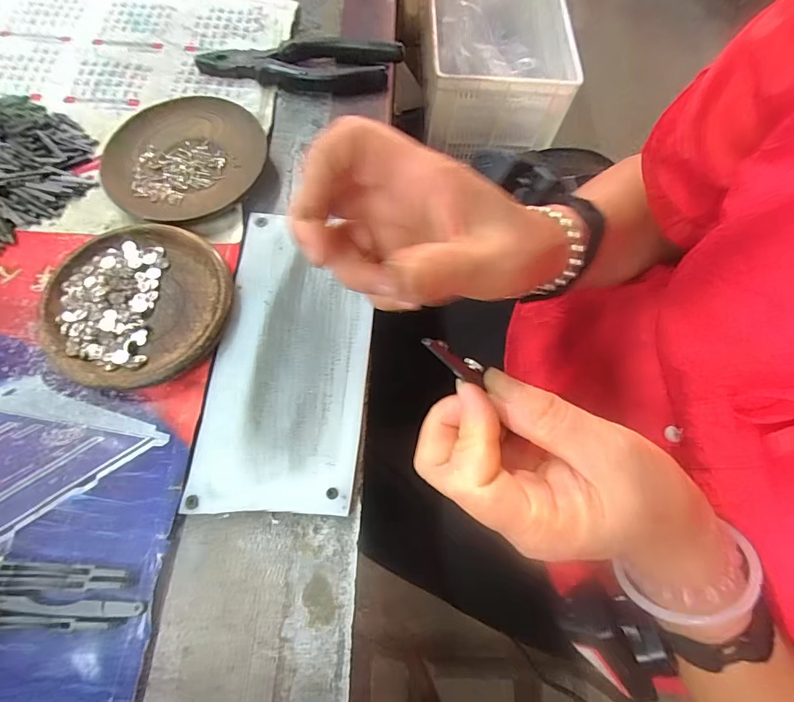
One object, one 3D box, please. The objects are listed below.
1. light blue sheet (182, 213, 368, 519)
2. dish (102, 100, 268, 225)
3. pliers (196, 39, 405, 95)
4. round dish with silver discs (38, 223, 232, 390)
[{"bbox_3d":[-0.066,0.000,0.264,0.093,0.004,0.189,5,69,0],"label":"light blue sheet"},{"bbox_3d":[-0.158,-0.145,0.316,0.115,0.015,0.108,1,68,-2],"label":"dish"},{"bbox_3d":[-0.083,-0.244,0.355,0.167,0.018,0.048,6,68,0],"label":"pliers"},{"bbox_3d":[-0.163,-0.030,0.267,0.111,0.016,0.109,1,68,-2],"label":"round dish with silver discs"}]

